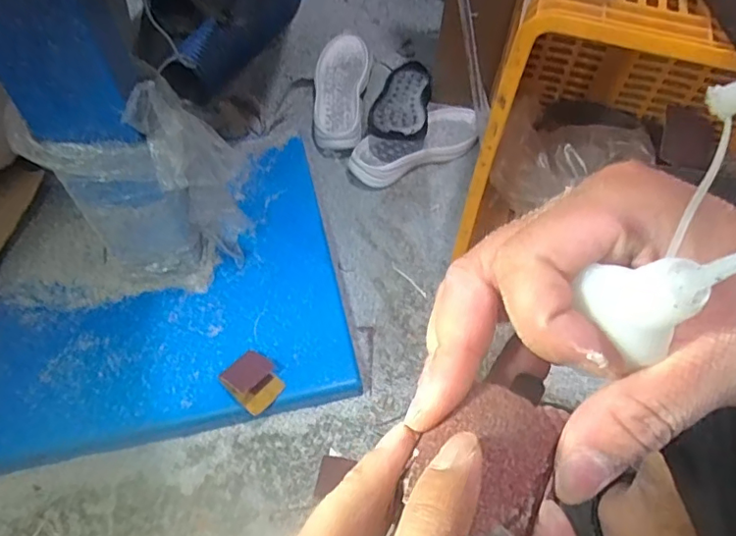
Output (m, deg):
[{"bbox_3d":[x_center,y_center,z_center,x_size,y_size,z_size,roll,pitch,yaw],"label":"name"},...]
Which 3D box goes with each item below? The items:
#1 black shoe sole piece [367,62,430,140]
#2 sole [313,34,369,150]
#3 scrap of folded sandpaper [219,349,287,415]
[{"bbox_3d":[0.068,-0.313,1.026,0.100,0.029,0.293,13,46,3],"label":"black shoe sole piece"},{"bbox_3d":[-0.054,-0.339,1.065,0.101,0.065,0.265,4,58,1],"label":"sole"},{"bbox_3d":[-0.153,0.151,0.739,0.069,0.026,0.061,40,65,20],"label":"scrap of folded sandpaper"}]

